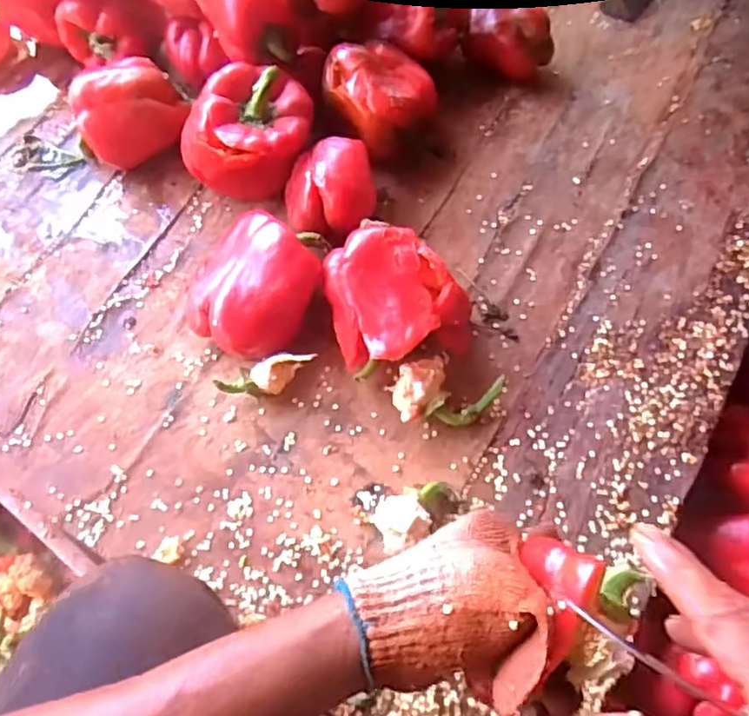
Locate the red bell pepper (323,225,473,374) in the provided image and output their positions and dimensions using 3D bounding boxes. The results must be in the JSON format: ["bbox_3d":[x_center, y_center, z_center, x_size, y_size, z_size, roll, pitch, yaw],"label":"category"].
[{"bbox_3d":[0.021,-0.045,0.505,0.110,0.080,0.097,-15,66,-4],"label":"red bell pepper"}]

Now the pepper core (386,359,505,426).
[{"bbox_3d":[0.055,0.028,0.491,0.082,0.040,0.043,0,66,3],"label":"pepper core"}]

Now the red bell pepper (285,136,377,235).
[{"bbox_3d":[-0.037,-0.136,0.550,0.075,0.066,0.080,-1,66,3],"label":"red bell pepper"}]

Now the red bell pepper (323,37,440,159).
[{"bbox_3d":[0.007,-0.232,0.592,0.086,0.078,0.093,-1,66,3],"label":"red bell pepper"}]

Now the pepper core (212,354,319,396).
[{"bbox_3d":[-0.083,0.016,0.508,0.077,0.032,0.022,-20,66,-6],"label":"pepper core"}]

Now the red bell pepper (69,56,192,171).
[{"bbox_3d":[-0.227,-0.226,0.605,0.096,0.082,0.079,-31,68,-10],"label":"red bell pepper"}]

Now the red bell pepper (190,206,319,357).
[{"bbox_3d":[-0.099,-0.053,0.523,0.091,0.075,0.099,-1,66,3],"label":"red bell pepper"}]

